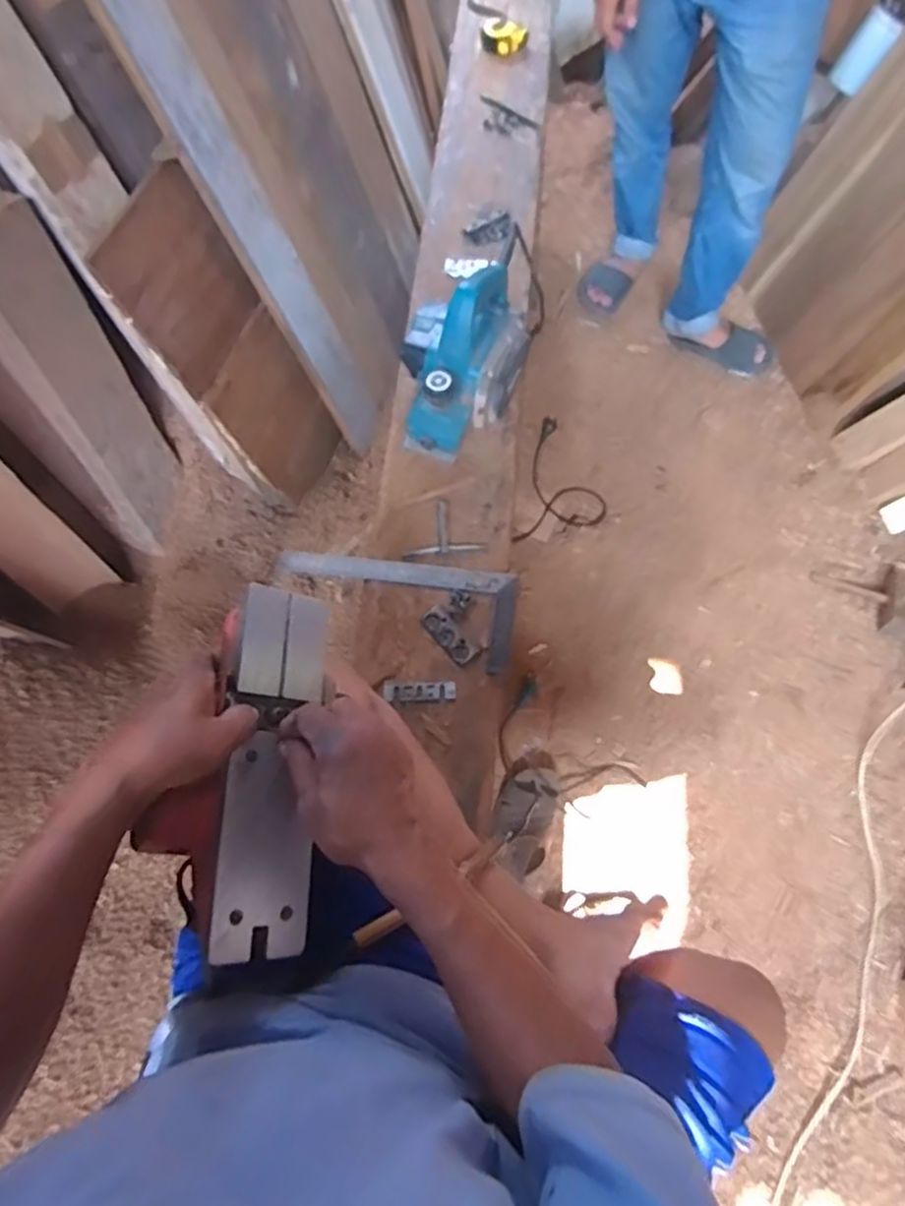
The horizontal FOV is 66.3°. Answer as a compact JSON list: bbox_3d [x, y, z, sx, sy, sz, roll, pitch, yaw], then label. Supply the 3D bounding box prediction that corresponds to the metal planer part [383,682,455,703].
[{"bbox_3d":[-0.037,0.101,0.784,0.080,0.004,0.023,-1,69,-1],"label":"metal planer part"}]

